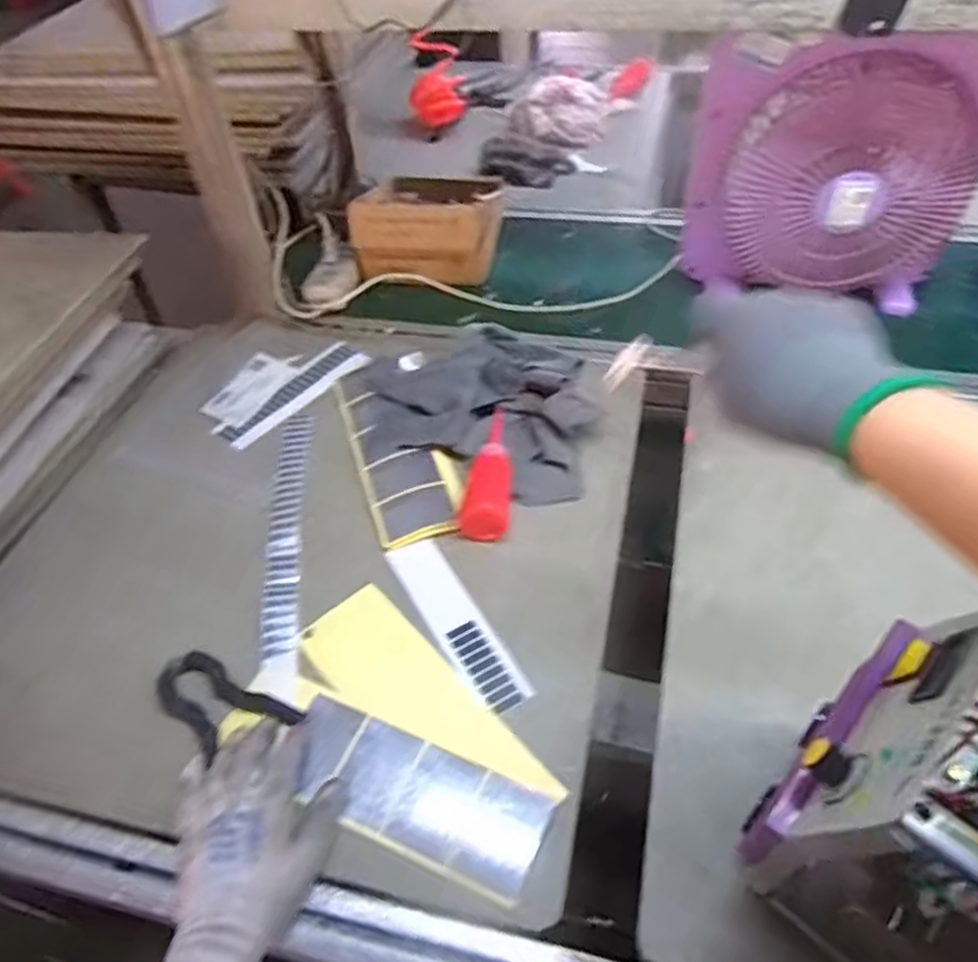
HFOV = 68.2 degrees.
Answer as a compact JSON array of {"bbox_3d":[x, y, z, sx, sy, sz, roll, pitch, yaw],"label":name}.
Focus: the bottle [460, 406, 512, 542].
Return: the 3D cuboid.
[{"bbox_3d":[0.002,-0.014,0.737,0.047,0.041,0.168,0,49,7],"label":"bottle"}]

